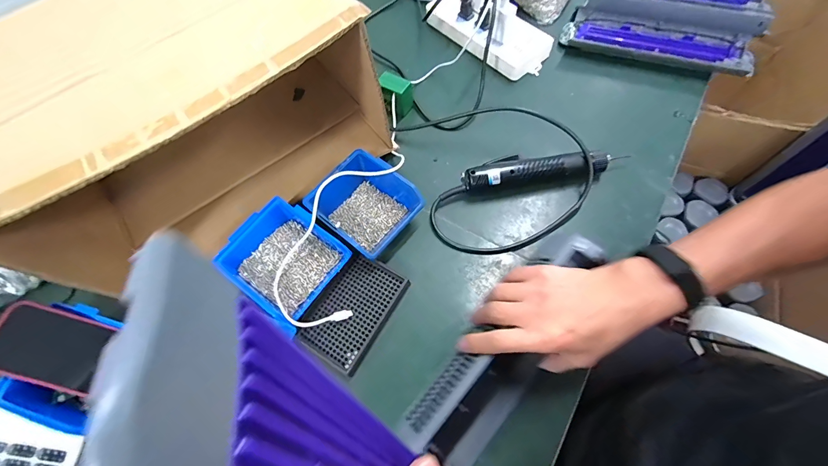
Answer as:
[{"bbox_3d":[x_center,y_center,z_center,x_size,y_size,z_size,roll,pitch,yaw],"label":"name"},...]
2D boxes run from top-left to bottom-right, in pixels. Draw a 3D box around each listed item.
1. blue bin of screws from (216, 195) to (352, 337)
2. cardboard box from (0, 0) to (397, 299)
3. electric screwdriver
[{"bbox_3d":[-0.163,0.035,0.443,0.136,0.053,0.118,33,72,18],"label":"blue bin of screws"},{"bbox_3d":[-0.264,-0.152,0.462,0.418,0.254,0.262,-33,67,-10],"label":"cardboard box"},{"bbox_3d":[0.175,-0.085,0.493,0.211,0.038,0.047,-6,65,0],"label":"electric screwdriver"}]

